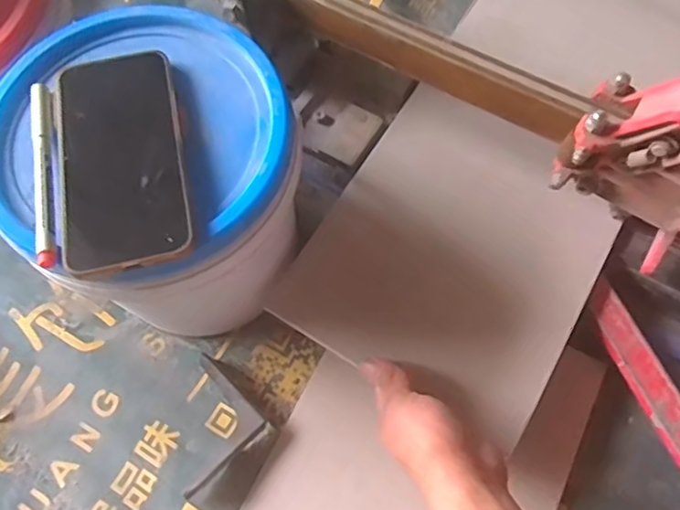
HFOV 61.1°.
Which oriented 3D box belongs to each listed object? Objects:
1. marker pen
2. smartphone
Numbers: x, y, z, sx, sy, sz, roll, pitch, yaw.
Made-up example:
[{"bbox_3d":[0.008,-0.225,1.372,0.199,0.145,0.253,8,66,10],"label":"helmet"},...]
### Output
[{"bbox_3d":[-0.188,-0.056,0.364,0.010,0.011,0.137,-15,69,-4],"label":"marker pen"},{"bbox_3d":[-0.139,-0.064,0.366,0.076,0.010,0.156,-12,69,-3],"label":"smartphone"}]

